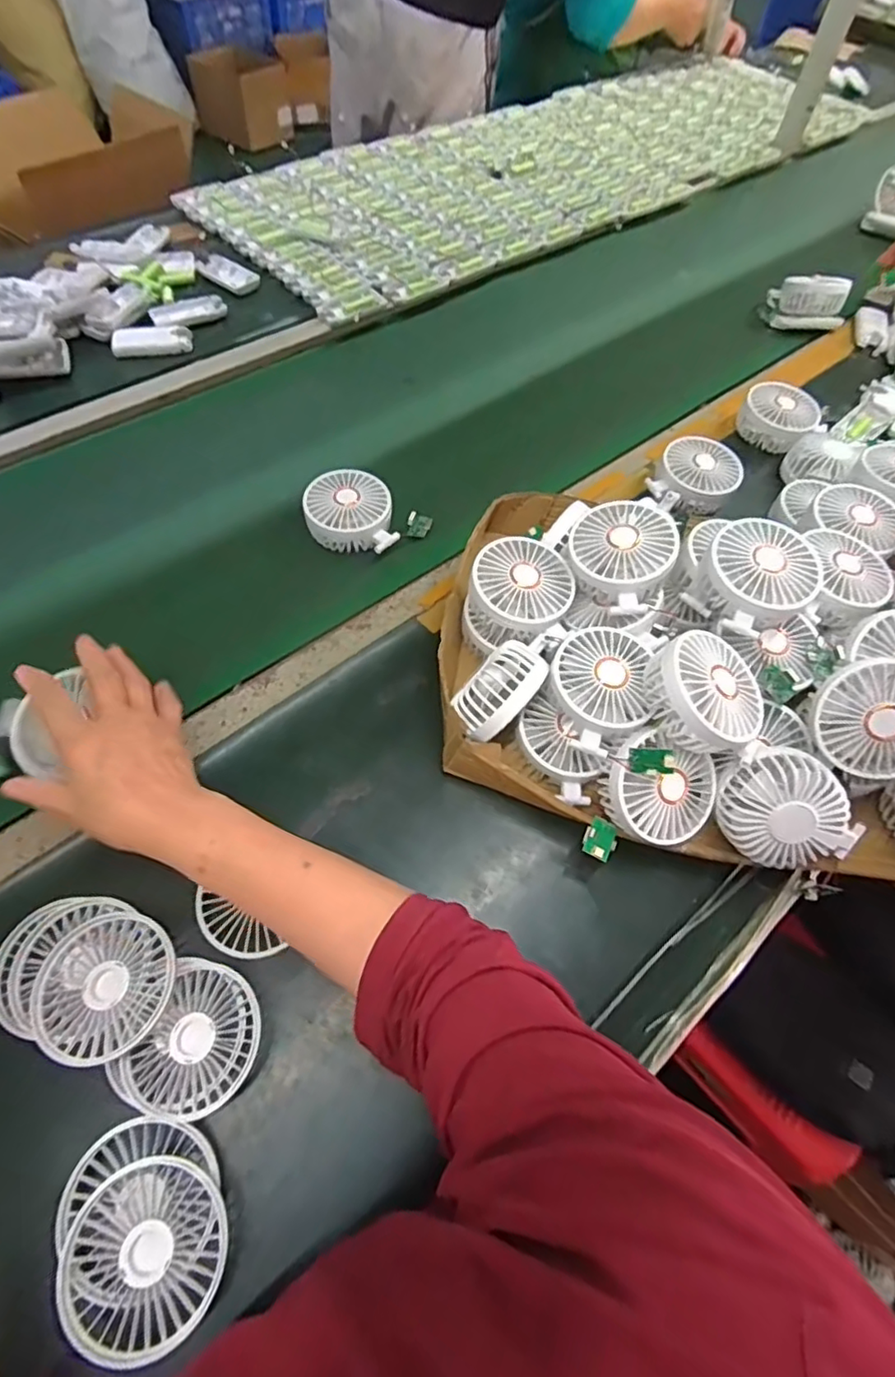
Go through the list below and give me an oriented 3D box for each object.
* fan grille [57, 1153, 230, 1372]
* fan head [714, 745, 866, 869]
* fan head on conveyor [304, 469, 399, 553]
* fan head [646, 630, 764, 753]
[{"bbox_3d":[-0.174,0.329,0.352,0.085,0.018,0.090,2,60,-3],"label":"fan grille"},{"bbox_3d":[0.251,0.091,0.457,0.084,0.039,0.086,-16,100,13],"label":"fan head"},{"bbox_3d":[-0.102,-0.183,0.631,0.090,0.043,0.087,-8,61,-8],"label":"fan head on conveyor"},{"bbox_3d":[0.189,0.005,0.453,0.089,0.047,0.089,49,58,0],"label":"fan head"}]

